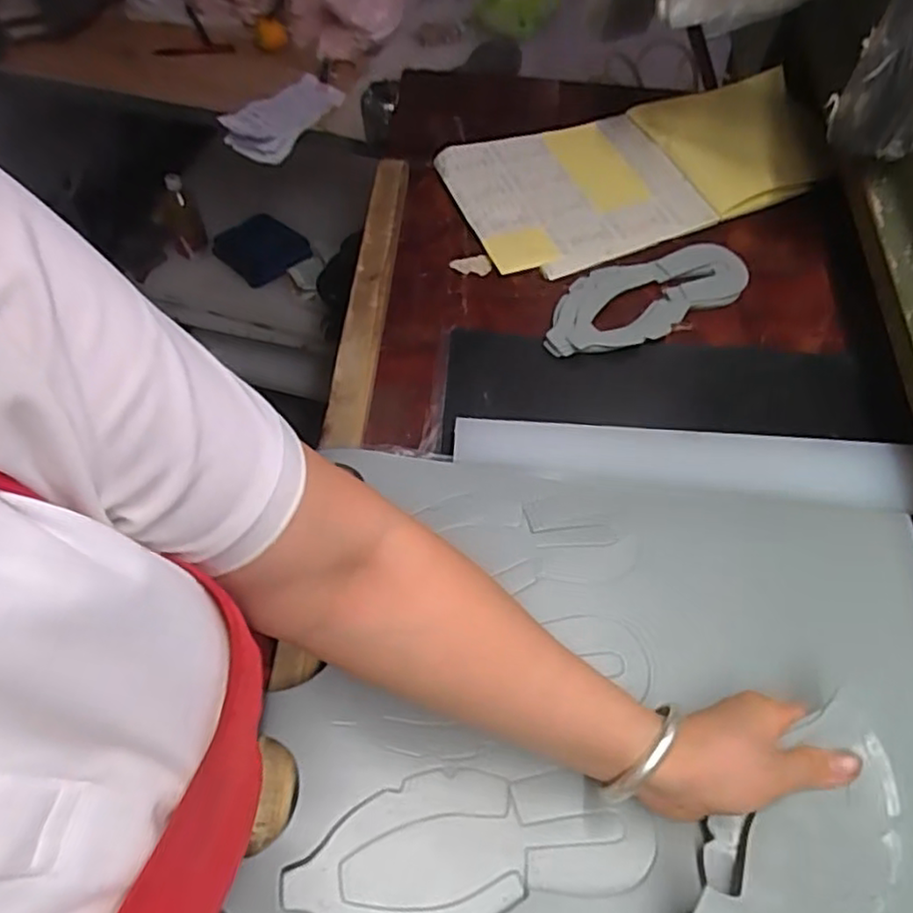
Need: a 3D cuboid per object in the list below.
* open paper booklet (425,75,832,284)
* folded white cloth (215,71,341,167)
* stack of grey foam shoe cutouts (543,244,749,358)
[{"bbox_3d":[0.215,-0.322,0.770,0.440,0.026,0.214,-18,61,-10],"label":"open paper booklet"},{"bbox_3d":[-0.270,-0.536,1.098,0.118,0.059,0.187,37,66,18],"label":"folded white cloth"},{"bbox_3d":[0.180,-0.159,0.669,0.225,0.012,0.098,-25,63,-14],"label":"stack of grey foam shoe cutouts"}]

